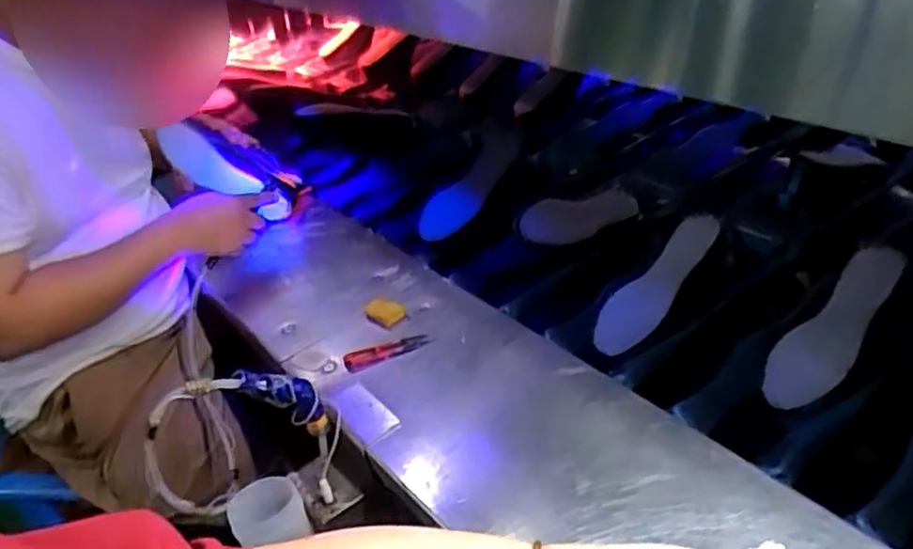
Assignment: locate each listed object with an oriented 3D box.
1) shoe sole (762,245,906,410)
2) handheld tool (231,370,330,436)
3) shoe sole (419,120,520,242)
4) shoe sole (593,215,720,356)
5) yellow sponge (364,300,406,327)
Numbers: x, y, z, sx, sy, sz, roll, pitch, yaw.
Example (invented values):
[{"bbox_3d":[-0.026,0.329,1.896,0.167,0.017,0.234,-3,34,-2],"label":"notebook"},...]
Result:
[{"bbox_3d":[0.405,0.056,0.774,0.208,0.008,0.065,-49,48,-6],"label":"shoe sole"},{"bbox_3d":[-0.162,0.125,0.725,0.031,0.144,0.041,23,71,33],"label":"handheld tool"},{"bbox_3d":[0.024,-0.150,1.153,0.081,0.037,0.267,16,55,26],"label":"shoe sole"},{"bbox_3d":[0.241,0.010,0.884,0.217,0.026,0.068,-48,49,-10],"label":"shoe sole"},{"bbox_3d":[-0.090,0.048,0.911,0.048,0.024,0.023,-5,36,-1],"label":"yellow sponge"}]

